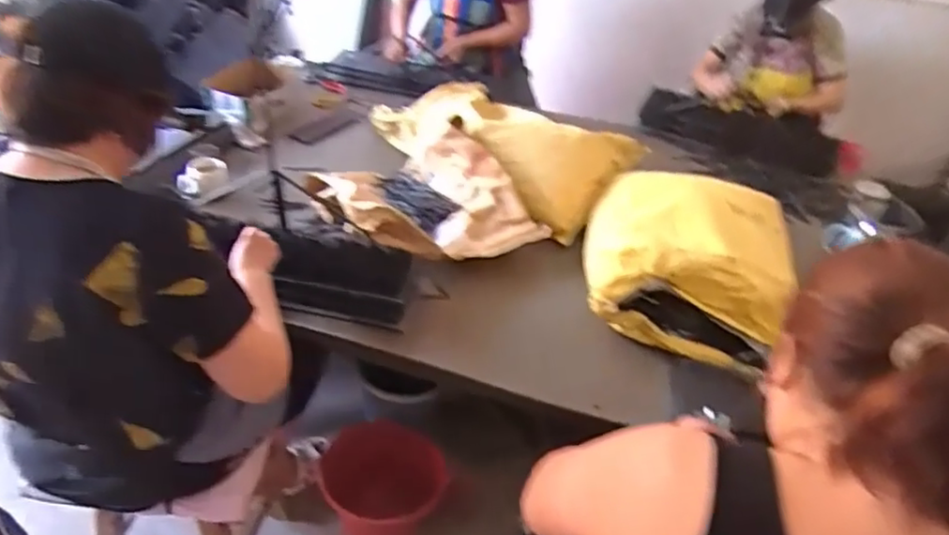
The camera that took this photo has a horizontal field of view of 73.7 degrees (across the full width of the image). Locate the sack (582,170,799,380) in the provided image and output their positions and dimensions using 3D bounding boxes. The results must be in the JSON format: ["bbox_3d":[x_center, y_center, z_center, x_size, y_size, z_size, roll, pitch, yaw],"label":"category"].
[{"bbox_3d":[0.451,-0.039,1.390,0.415,0.165,0.633,13,38,12],"label":"sack"}]

